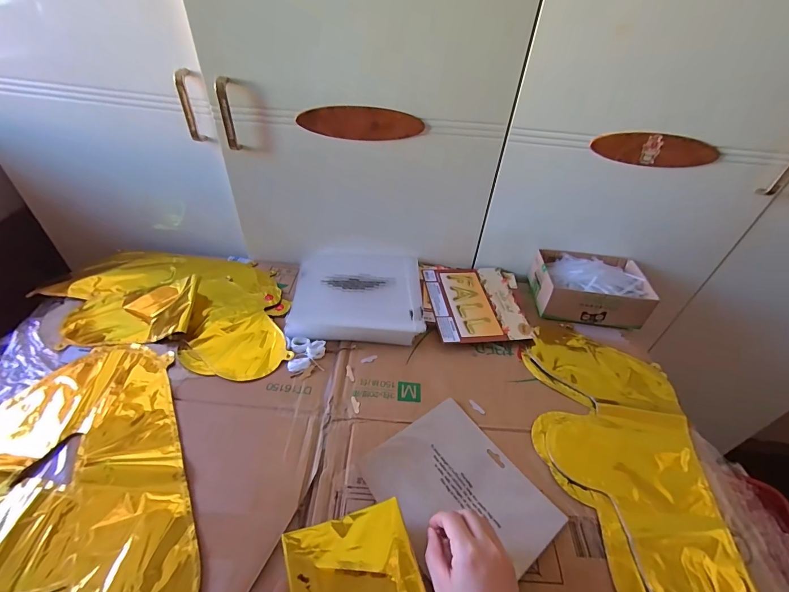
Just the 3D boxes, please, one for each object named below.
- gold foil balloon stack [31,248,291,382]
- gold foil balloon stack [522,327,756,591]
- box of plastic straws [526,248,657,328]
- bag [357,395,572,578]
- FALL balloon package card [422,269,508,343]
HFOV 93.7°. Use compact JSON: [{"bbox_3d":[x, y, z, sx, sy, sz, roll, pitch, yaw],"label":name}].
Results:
[{"bbox_3d":[-0.369,0.004,0.617,0.421,0.035,0.237,9,45,4],"label":"gold foil balloon stack"},{"bbox_3d":[0.292,0.206,0.469,0.208,0.014,0.430,10,45,5],"label":"gold foil balloon stack"},{"bbox_3d":[0.359,-0.023,0.683,0.193,0.060,0.141,8,44,3],"label":"box of plastic straws"},{"bbox_3d":[0.077,0.227,0.432,0.160,0.013,0.186,-27,53,-28],"label":"bag"},{"bbox_3d":[0.120,0.008,0.663,0.109,0.008,0.184,-3,45,-8],"label":"FALL balloon package card"}]

